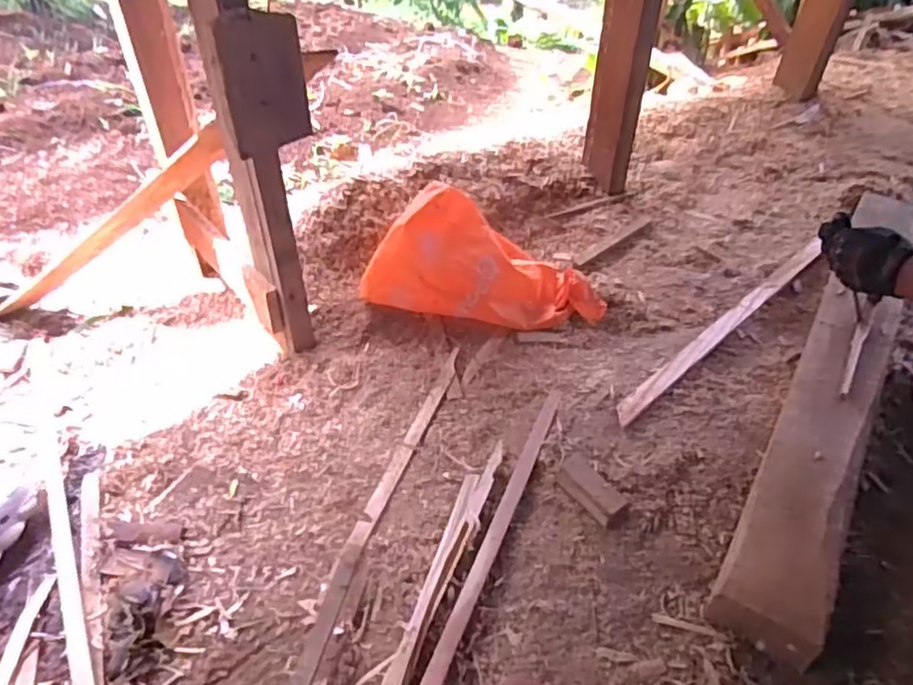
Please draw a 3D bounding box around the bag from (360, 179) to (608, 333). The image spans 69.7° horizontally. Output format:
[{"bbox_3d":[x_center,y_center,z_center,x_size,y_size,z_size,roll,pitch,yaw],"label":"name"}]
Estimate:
[{"bbox_3d":[0.048,-0.159,1.205,0.421,0.176,0.217,-4,44,-2],"label":"bag"}]

